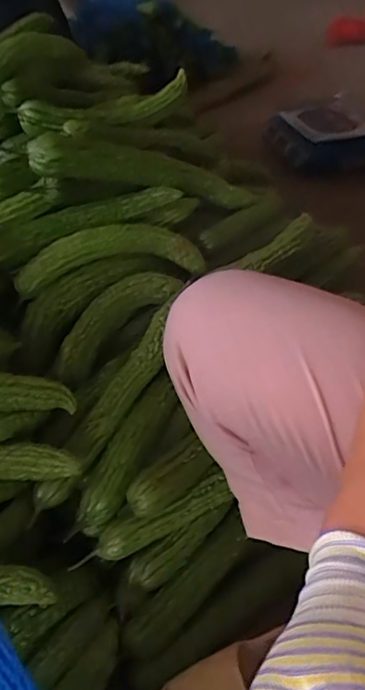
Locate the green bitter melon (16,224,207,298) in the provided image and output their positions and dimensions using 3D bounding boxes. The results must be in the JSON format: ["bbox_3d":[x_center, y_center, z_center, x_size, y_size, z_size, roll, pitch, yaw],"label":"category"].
[{"bbox_3d":[-0.094,-0.117,0.703,0.243,0.067,0.043,-13,42,-10],"label":"green bitter melon"}]

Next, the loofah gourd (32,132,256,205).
[{"bbox_3d":[-0.039,-0.227,0.710,0.335,0.047,0.054,1,34,-35],"label":"loofah gourd"}]

